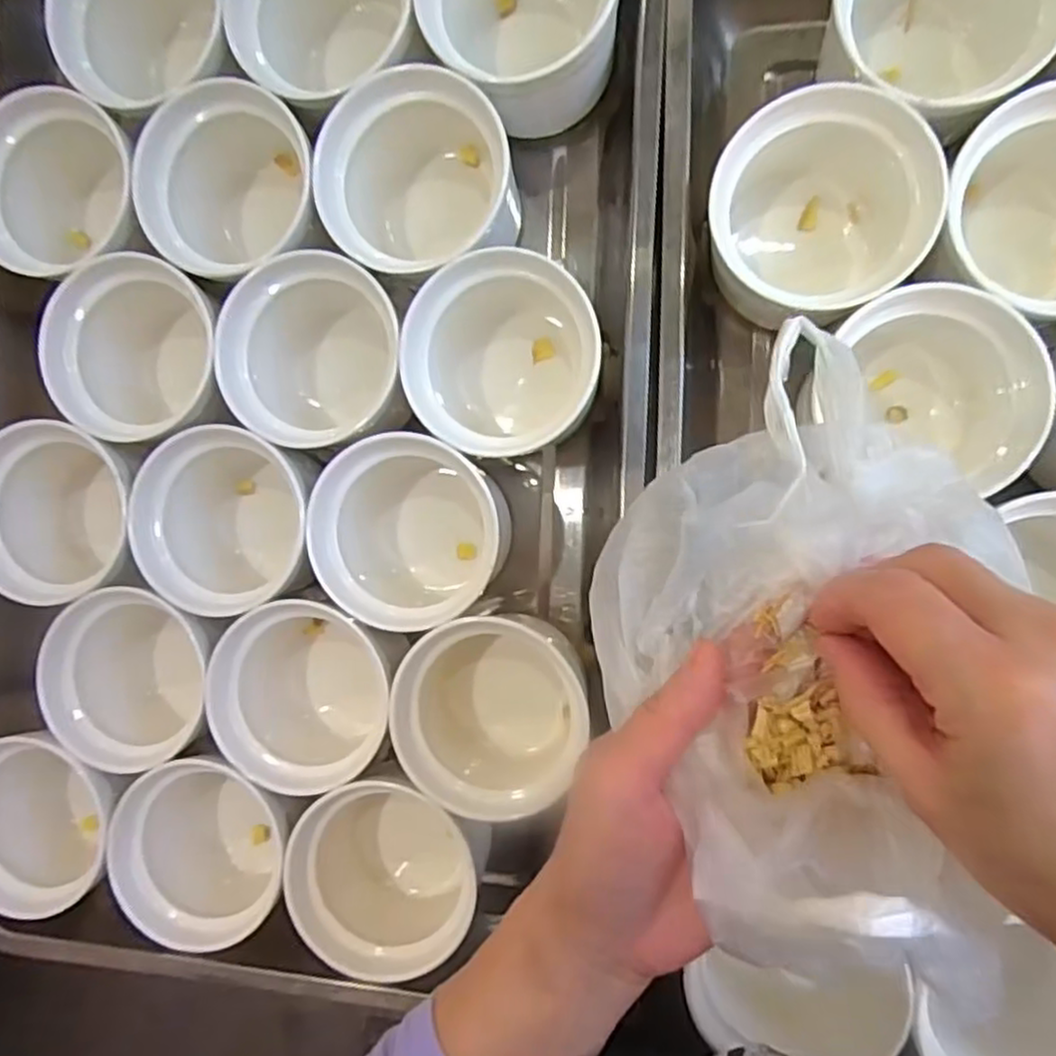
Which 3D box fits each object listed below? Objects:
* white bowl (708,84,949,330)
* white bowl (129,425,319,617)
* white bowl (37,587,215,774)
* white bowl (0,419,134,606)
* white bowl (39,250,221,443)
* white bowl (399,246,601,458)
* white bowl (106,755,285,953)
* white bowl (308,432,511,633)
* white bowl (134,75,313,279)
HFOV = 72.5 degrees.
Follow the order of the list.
[{"bbox_3d":[0.138,-0.148,0.353,0.094,0.072,0.097,0,90,10],"label":"white bowl"},{"bbox_3d":[-0.155,-0.008,0.406,0.094,0.078,0.089,0,90,10],"label":"white bowl"},{"bbox_3d":[-0.207,0.082,0.413,0.092,0.081,0.097,0,90,10],"label":"white bowl"},{"bbox_3d":[-0.260,-0.015,0.416,0.095,0.070,0.083,-42,84,8],"label":"white bowl"},{"bbox_3d":[-0.202,-0.094,0.416,0.098,0.090,0.094,0,90,10],"label":"white bowl"},{"bbox_3d":[-0.016,-0.088,0.378,0.084,0.074,0.091,0,90,10],"label":"white bowl"},{"bbox_3d":[-0.167,0.167,0.405,0.093,0.075,0.097,0,90,10],"label":"white bowl"},{"bbox_3d":[-0.063,0.003,0.386,0.085,0.073,0.092,0,90,10],"label":"white bowl"},{"bbox_3d":[-0.154,-0.181,0.400,0.096,0.079,0.088,0,90,10],"label":"white bowl"}]

